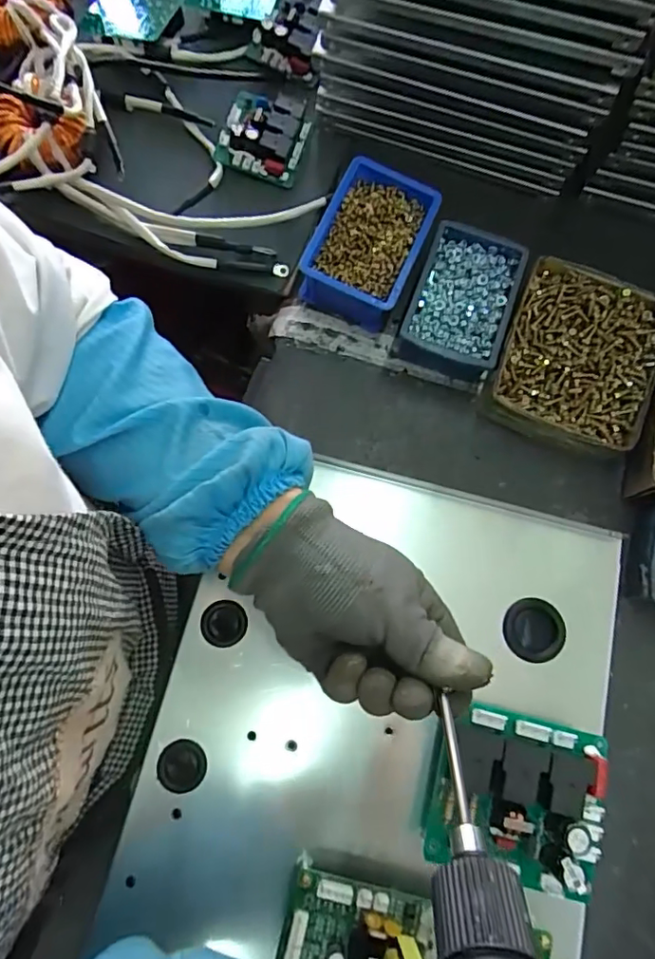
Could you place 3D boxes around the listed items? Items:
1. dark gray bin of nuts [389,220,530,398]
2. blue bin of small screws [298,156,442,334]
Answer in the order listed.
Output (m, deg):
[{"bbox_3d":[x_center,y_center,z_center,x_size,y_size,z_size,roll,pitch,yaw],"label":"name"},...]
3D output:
[{"bbox_3d":[0.131,-0.173,0.532,0.096,0.047,0.143,21,76,4],"label":"dark gray bin of nuts"},{"bbox_3d":[0.042,-0.232,0.534,0.097,0.060,0.146,23,76,4],"label":"blue bin of small screws"}]

